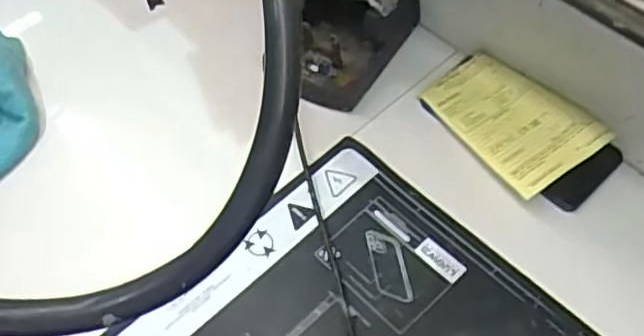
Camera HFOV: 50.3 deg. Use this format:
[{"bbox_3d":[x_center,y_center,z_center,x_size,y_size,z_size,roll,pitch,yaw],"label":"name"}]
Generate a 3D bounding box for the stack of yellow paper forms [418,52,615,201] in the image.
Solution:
[{"bbox_3d":[0.154,-0.045,0.569,0.085,0.010,0.143,-36,50,-4],"label":"stack of yellow paper forms"}]

